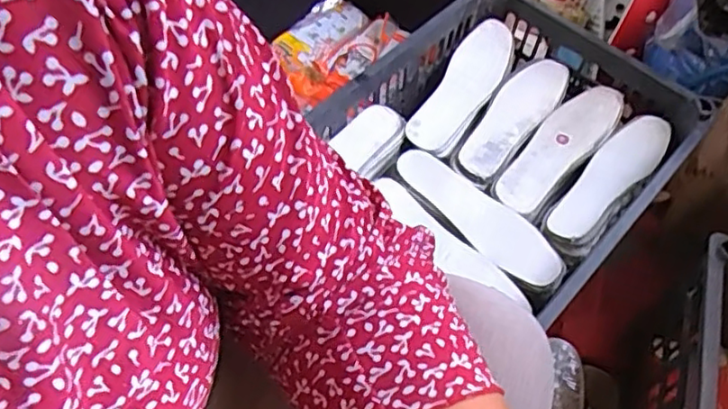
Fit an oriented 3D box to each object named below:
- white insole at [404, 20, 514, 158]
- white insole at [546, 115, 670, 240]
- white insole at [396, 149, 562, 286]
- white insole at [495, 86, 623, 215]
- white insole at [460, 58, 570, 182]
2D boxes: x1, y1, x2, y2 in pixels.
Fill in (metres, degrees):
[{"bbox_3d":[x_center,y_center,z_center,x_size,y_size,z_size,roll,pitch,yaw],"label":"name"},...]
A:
[{"bbox_3d":[0.130,-0.151,0.829,0.075,0.032,0.227,23,61,15],"label":"white insole"},{"bbox_3d":[0.295,-0.033,0.748,0.061,0.024,0.211,31,62,35],"label":"white insole"},{"bbox_3d":[0.132,0.008,0.731,0.064,0.016,0.224,-39,62,-13],"label":"white insole"},{"bbox_3d":[0.242,-0.074,0.786,0.070,0.017,0.227,38,66,22],"label":"white insole"},{"bbox_3d":[0.189,-0.114,0.804,0.064,0.010,0.218,34,65,20],"label":"white insole"}]

